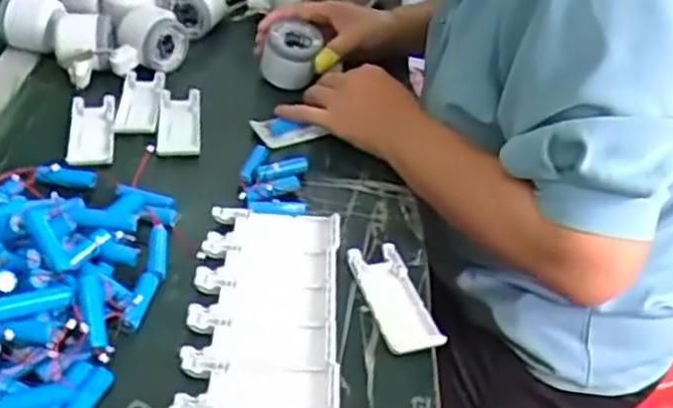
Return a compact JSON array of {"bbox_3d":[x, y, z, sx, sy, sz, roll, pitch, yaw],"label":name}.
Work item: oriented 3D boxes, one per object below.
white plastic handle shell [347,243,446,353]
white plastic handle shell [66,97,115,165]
[{"bbox_3d":[0.044,0.071,0.561,0.040,0.013,0.101,-10,42,-17],"label":"white plastic handle shell"},{"bbox_3d":[-0.229,-0.068,0.701,0.040,0.010,0.107,-4,41,-11],"label":"white plastic handle shell"}]

